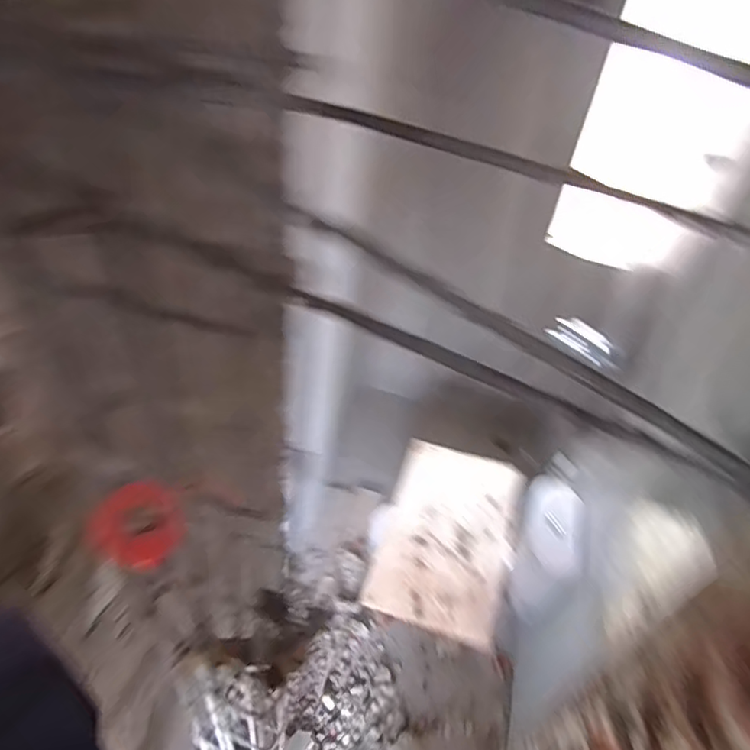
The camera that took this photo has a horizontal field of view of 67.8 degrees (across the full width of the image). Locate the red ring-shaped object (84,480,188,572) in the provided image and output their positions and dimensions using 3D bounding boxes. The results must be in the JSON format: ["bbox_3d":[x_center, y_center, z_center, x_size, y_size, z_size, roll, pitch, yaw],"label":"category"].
[{"bbox_3d":[-0.223,0.146,0.527,0.088,0.078,0.007,-40,12,-2],"label":"red ring-shaped object"}]

